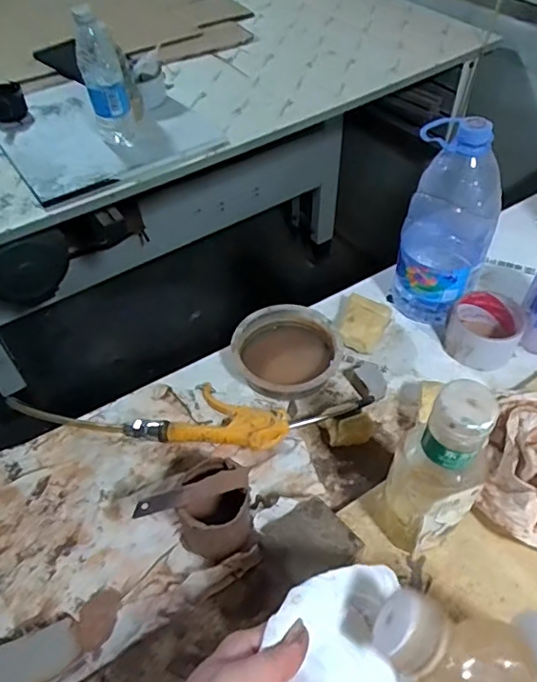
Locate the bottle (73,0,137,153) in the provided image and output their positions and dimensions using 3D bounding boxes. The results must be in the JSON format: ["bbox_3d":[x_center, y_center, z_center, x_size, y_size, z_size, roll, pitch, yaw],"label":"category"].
[{"bbox_3d":[-0.266,-0.417,0.874,0.060,0.215,0.069,-14,52,-9],"label":"bottle"}]

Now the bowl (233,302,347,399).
[{"bbox_3d":[0.021,0.011,0.641,0.121,0.041,0.120,-1,51,2],"label":"bowl"}]

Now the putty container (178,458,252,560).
[{"bbox_3d":[-0.047,0.156,0.495,0.062,0.079,0.068,14,53,14],"label":"putty container"}]

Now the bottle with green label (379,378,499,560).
[{"bbox_3d":[0.137,0.115,0.439,0.070,0.222,0.053,-14,52,-9],"label":"bottle with green label"}]

